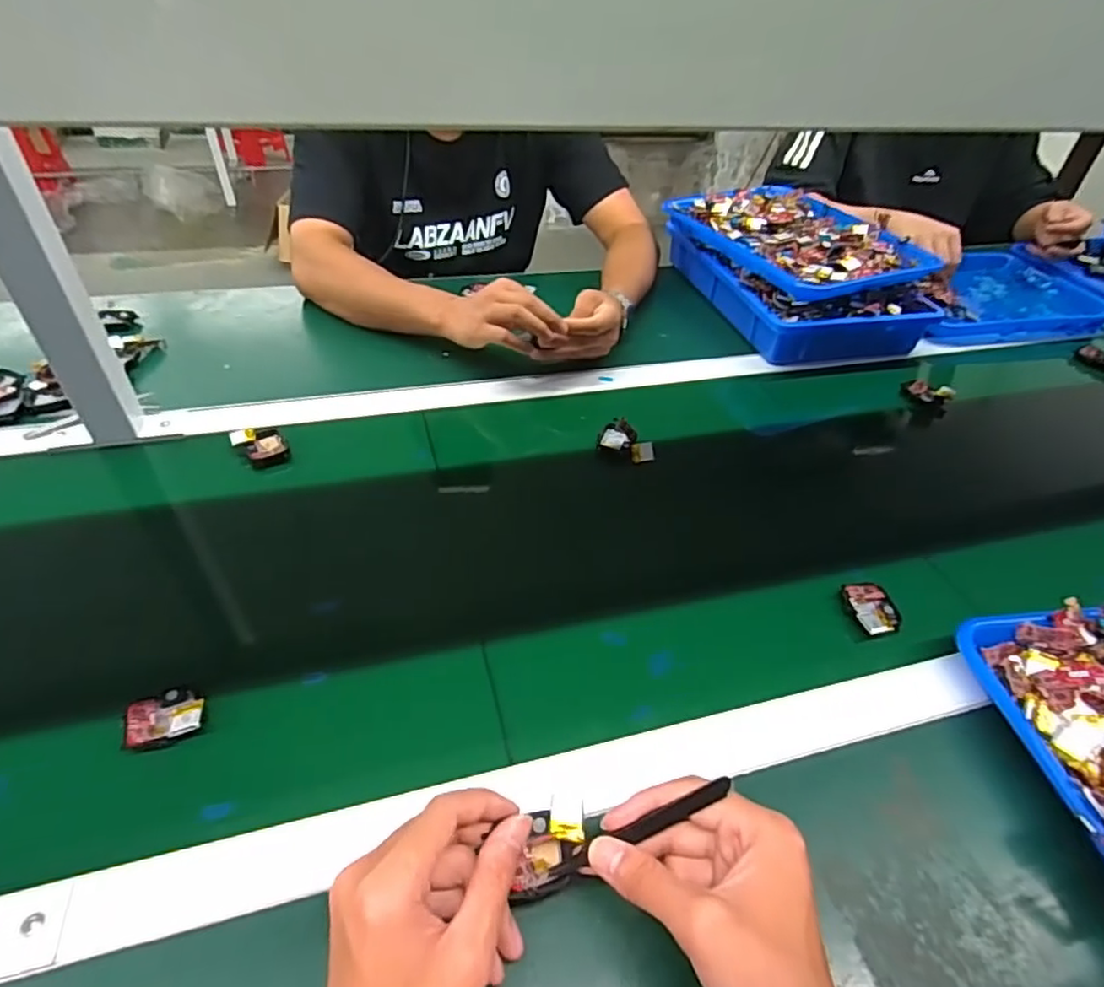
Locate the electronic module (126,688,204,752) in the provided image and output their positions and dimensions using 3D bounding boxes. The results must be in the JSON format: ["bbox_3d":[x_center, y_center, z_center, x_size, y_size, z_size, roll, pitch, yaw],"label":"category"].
[{"bbox_3d":[-0.252,0.145,0.398,0.047,0.016,0.039,-9,43,-16],"label":"electronic module"}]

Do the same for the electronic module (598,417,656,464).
[{"bbox_3d":[0.080,-0.057,0.636,0.063,0.035,0.025,28,46,23],"label":"electronic module"}]

